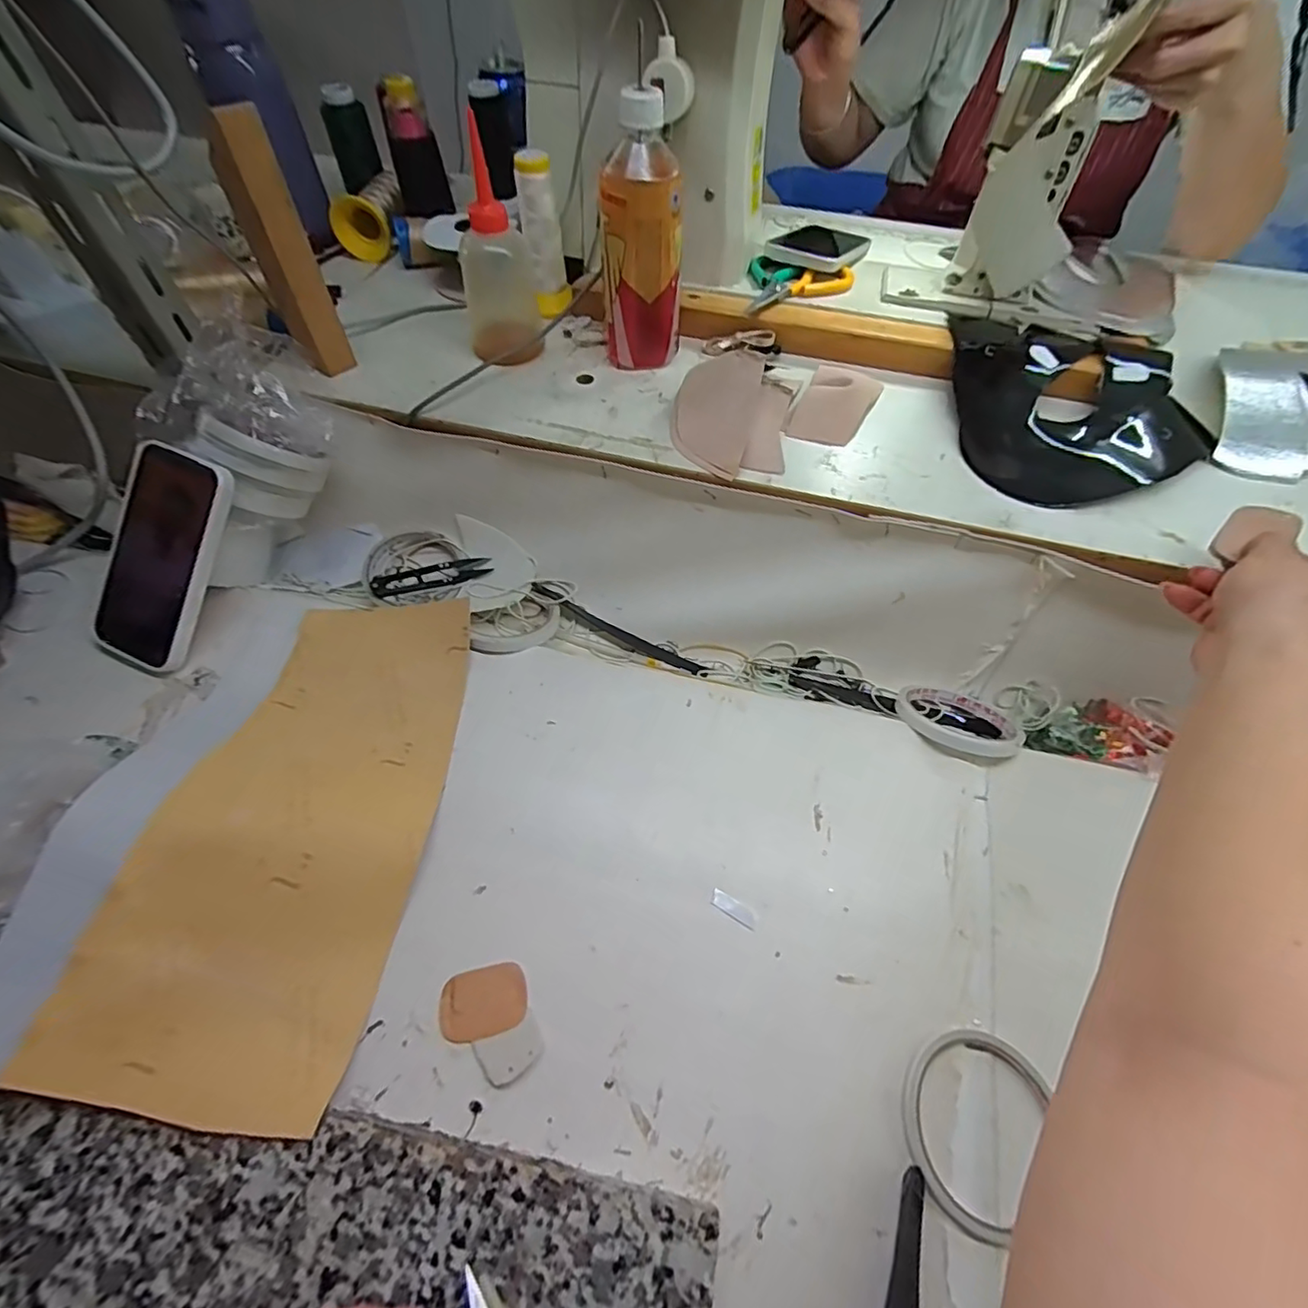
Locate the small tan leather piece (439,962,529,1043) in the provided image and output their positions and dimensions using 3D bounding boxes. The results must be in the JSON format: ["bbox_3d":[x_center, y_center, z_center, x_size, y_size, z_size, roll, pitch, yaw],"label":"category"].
[{"bbox_3d":[-0.100,0.205,0.345,0.050,0.004,0.035,-13,58,-9],"label":"small tan leather piece"}]

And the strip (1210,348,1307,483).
[{"bbox_3d":[0.511,-0.208,0.484,0.070,0.027,0.145,20,70,12],"label":"strip"}]

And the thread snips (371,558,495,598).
[{"bbox_3d":[-0.198,-0.069,0.527,0.101,0.016,0.026,-13,58,-9],"label":"thread snips"}]

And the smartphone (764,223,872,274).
[{"bbox_3d":[0.185,-0.454,0.650,0.085,0.015,0.160,29,51,13],"label":"smartphone"}]

